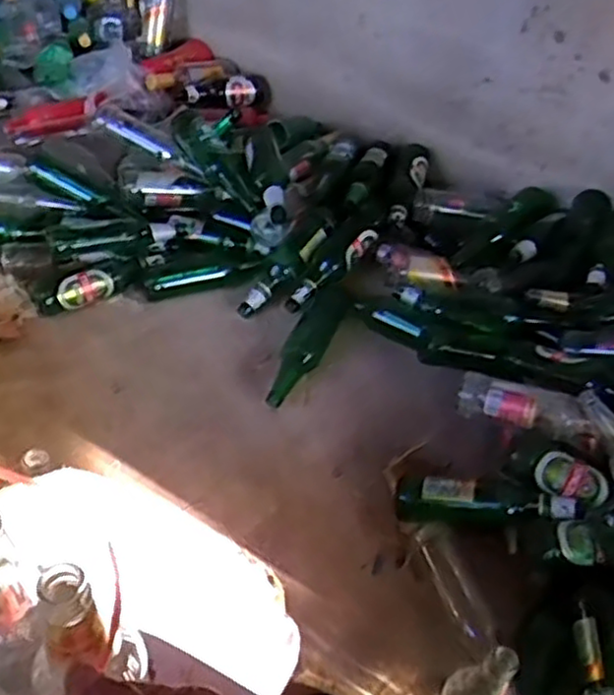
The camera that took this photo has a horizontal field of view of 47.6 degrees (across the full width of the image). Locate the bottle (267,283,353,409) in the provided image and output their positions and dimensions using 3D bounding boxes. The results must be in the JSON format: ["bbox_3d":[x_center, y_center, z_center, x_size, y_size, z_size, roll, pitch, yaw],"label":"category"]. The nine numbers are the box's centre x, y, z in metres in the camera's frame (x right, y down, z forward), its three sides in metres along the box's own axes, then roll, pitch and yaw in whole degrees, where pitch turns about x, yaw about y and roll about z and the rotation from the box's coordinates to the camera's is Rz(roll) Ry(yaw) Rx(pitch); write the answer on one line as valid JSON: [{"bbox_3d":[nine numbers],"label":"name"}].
[{"bbox_3d":[-0.002,-0.009,1.149,0.071,0.057,0.238,24,49,16],"label":"bottle"}]

